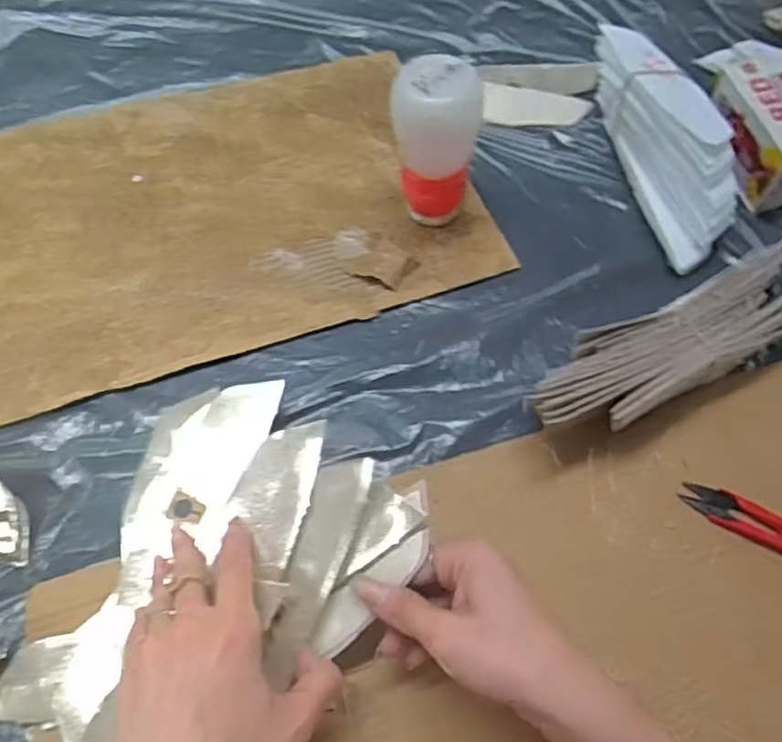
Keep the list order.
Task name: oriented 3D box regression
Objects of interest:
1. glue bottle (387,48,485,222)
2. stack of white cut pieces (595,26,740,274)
[{"bbox_3d":[0.032,-0.170,0.531,0.066,0.126,0.058,4,61,0],"label":"glue bottle"},{"bbox_3d":[0.234,-0.198,0.586,0.057,0.080,0.221,-12,62,-9],"label":"stack of white cut pieces"}]

